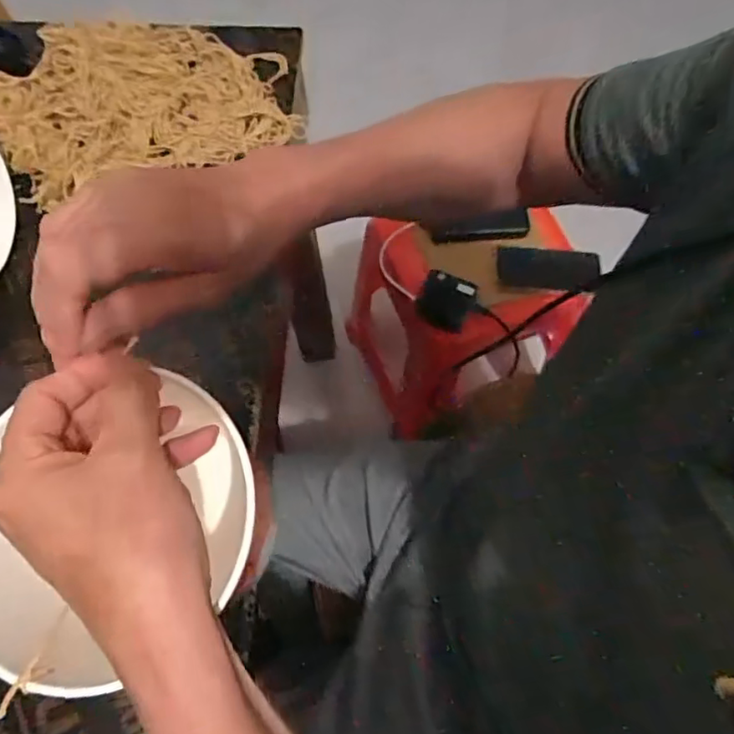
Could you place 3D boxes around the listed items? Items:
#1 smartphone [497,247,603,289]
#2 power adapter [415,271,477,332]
[{"bbox_3d":[0.283,-0.156,0.894,0.157,0.014,0.063,3,68,2],"label":"smartphone"},{"bbox_3d":[0.120,-0.101,0.872,0.081,0.033,0.079,18,70,7],"label":"power adapter"}]

